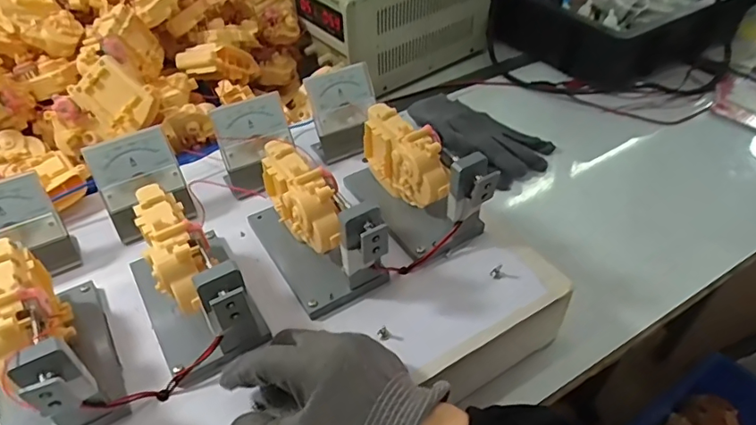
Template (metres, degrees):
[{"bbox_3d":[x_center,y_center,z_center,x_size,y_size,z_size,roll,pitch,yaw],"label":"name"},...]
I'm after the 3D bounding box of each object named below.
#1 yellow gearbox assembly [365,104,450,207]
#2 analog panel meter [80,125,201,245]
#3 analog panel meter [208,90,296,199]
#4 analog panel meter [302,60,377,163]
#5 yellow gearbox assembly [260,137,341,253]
[{"bbox_3d":[0.022,-0.040,0.432,0.033,0.076,0.097,-18,47,-19],"label":"yellow gearbox assembly"},{"bbox_3d":[-0.194,-0.024,0.428,0.064,0.063,0.052,-27,50,-26],"label":"analog panel meter"},{"bbox_3d":[-0.109,-0.059,0.466,0.064,0.071,0.046,-14,46,-15],"label":"analog panel meter"},{"bbox_3d":[-0.033,-0.095,0.501,0.064,0.072,0.047,-17,46,-17],"label":"analog panel meter"},{"bbox_3d":[-0.057,-0.004,0.397,0.042,0.071,0.100,-18,47,-19],"label":"yellow gearbox assembly"}]

